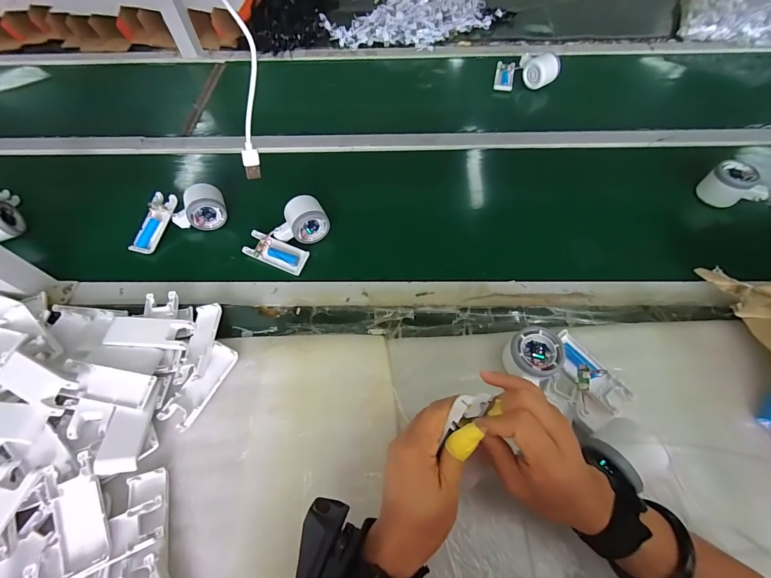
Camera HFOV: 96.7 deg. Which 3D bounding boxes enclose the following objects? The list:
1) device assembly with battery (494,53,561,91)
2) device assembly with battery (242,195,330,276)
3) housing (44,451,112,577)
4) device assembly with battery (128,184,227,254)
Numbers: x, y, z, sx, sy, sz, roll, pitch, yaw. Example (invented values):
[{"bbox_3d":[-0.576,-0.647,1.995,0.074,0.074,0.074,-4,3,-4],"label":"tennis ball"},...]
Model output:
[{"bbox_3d":[0.314,-0.486,0.755,0.129,0.054,0.098,12,60,9],"label":"device assembly with battery"},{"bbox_3d":[-0.149,-0.094,0.532,0.099,0.042,0.117,24,62,13],"label":"device assembly with battery"},{"bbox_3d":[-0.302,0.220,0.337,0.039,0.022,0.101,-23,76,-13],"label":"housing"},{"bbox_3d":[-0.345,-0.127,0.558,0.156,0.052,0.085,-26,63,-15],"label":"device assembly with battery"}]

